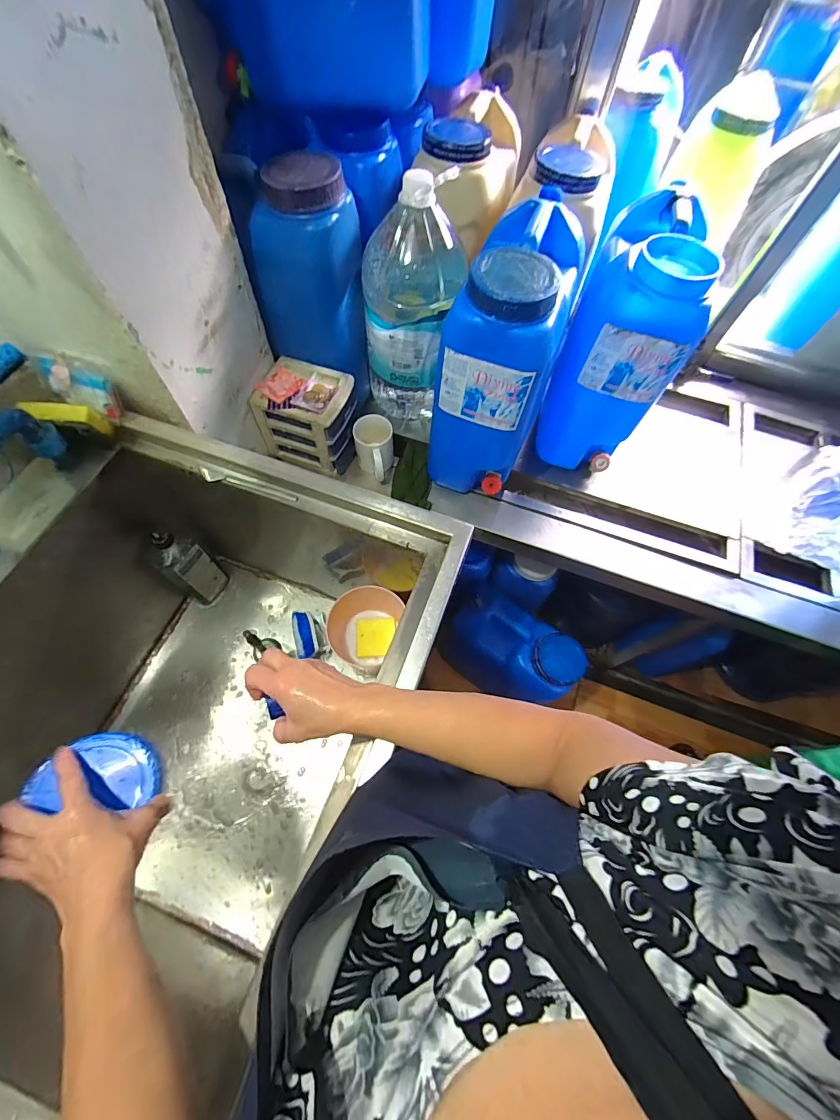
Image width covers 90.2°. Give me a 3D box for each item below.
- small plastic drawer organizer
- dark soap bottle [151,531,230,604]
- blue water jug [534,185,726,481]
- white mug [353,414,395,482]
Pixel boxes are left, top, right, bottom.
[{"bbox_3d":[-0.220,-0.295,0.871,0.179,0.155,0.142,21,65,7],"label":"small plastic drawer organizer"},{"bbox_3d":[-0.461,0.017,0.846,0.044,0.248,0.085,35,68,13],"label":"dark soap bottle"},{"bbox_3d":[0.364,-0.401,0.792,0.167,0.384,0.276,16,65,5],"label":"blue water jug"},{"bbox_3d":[-0.092,-0.227,0.872,0.085,0.089,0.110,-6,65,-6],"label":"white mug"}]

